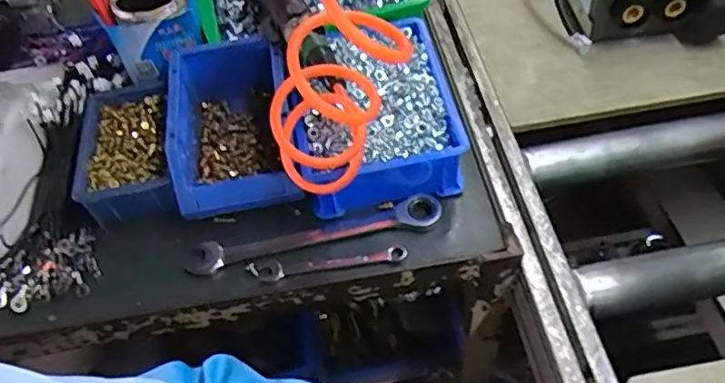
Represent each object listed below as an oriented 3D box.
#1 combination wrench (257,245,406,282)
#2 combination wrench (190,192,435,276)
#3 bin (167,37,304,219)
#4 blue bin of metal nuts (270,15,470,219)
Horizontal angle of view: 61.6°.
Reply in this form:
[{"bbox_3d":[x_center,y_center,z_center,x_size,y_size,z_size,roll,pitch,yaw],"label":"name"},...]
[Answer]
[{"bbox_3d":[-0.027,0.062,0.537,0.130,0.008,0.021,-7,52,0],"label":"combination wrench"},{"bbox_3d":[-0.044,0.039,0.553,0.232,0.011,0.033,-12,52,-4],"label":"combination wrench"},{"bbox_3d":[-0.128,-0.065,0.605,0.109,0.072,0.187,-9,52,-2],"label":"bin"},{"bbox_3d":[0.011,-0.074,0.596,0.155,0.078,0.180,-15,53,-6],"label":"blue bin of metal nuts"}]

